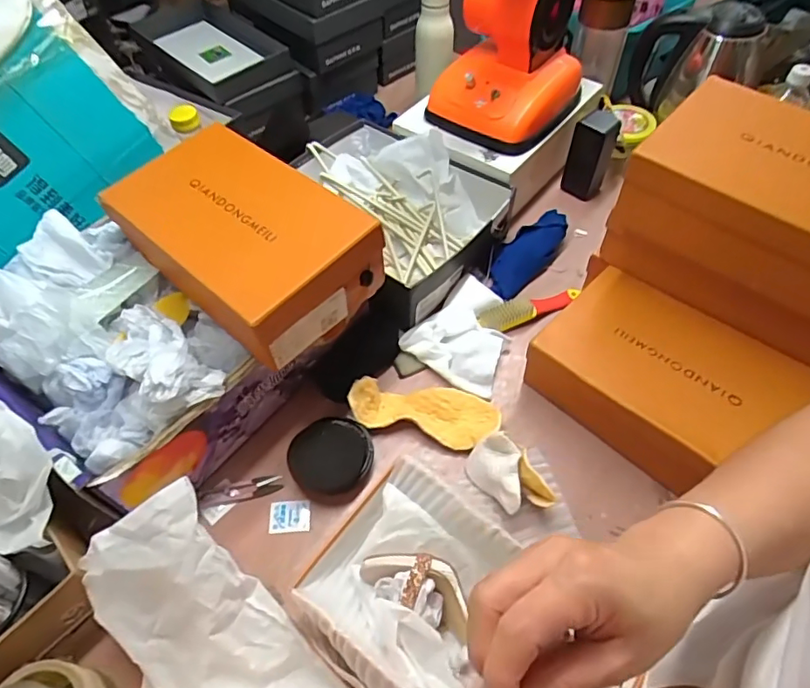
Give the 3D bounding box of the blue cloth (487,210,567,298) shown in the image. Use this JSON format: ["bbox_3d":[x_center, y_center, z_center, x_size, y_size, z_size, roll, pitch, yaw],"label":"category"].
[{"bbox_3d":[0.181,-0.140,0.831,0.075,0.044,0.171,39,79,25],"label":"blue cloth"}]

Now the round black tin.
[{"bbox_3d":[-0.087,0.130,0.649,0.091,0.019,0.091,24,61,0],"label":"round black tin"}]

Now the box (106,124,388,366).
[{"bbox_3d":[-0.182,-0.120,0.615,0.285,0.094,0.168,36,64,24],"label":"box"}]

